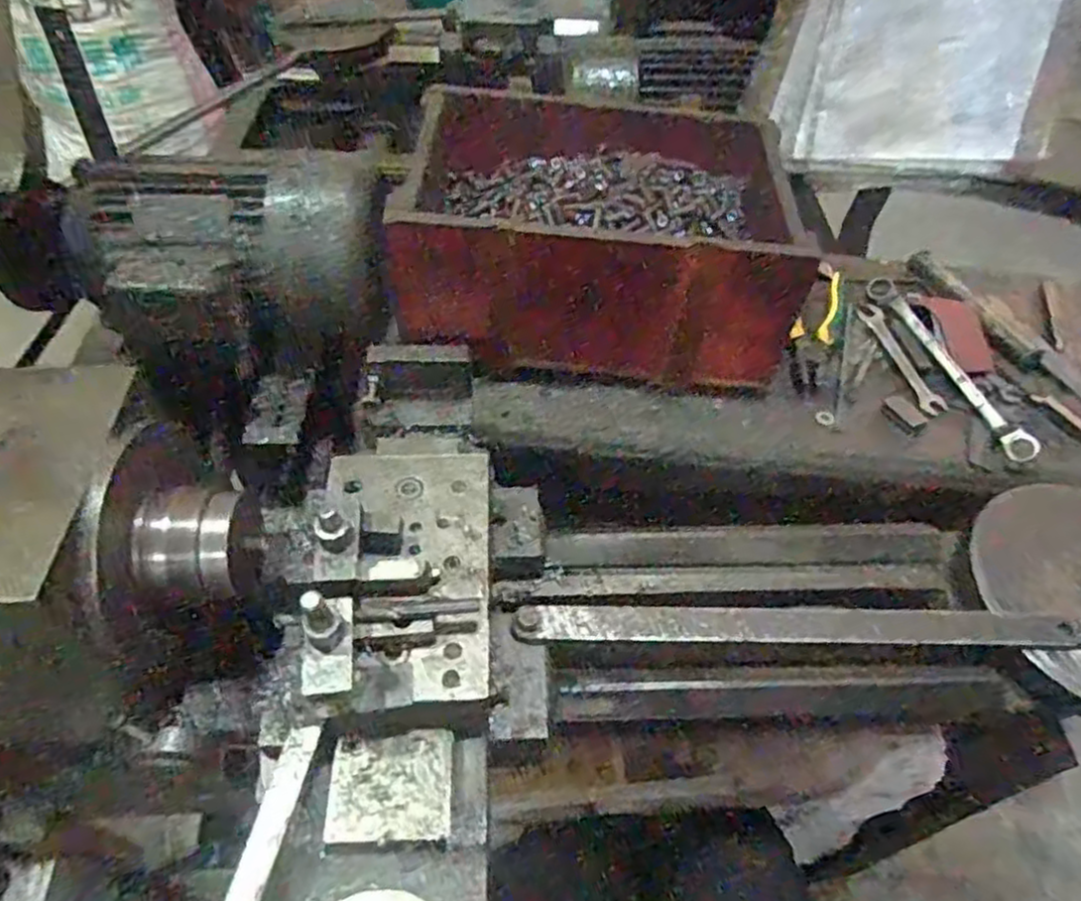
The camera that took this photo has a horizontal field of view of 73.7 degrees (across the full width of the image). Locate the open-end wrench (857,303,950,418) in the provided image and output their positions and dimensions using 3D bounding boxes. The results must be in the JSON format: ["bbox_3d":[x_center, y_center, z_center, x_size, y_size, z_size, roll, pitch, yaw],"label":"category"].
[{"bbox_3d":[0.364,-0.095,0.728,0.023,0.004,0.158,-7,52,-7],"label":"open-end wrench"}]

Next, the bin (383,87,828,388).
[{"bbox_3d":[0.073,-0.217,0.723,0.407,0.138,0.270,2,52,0],"label":"bin"}]

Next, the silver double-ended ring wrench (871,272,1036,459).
[{"bbox_3d":[0.399,-0.094,0.710,0.031,0.021,0.264,-10,53,-10],"label":"silver double-ended ring wrench"}]

